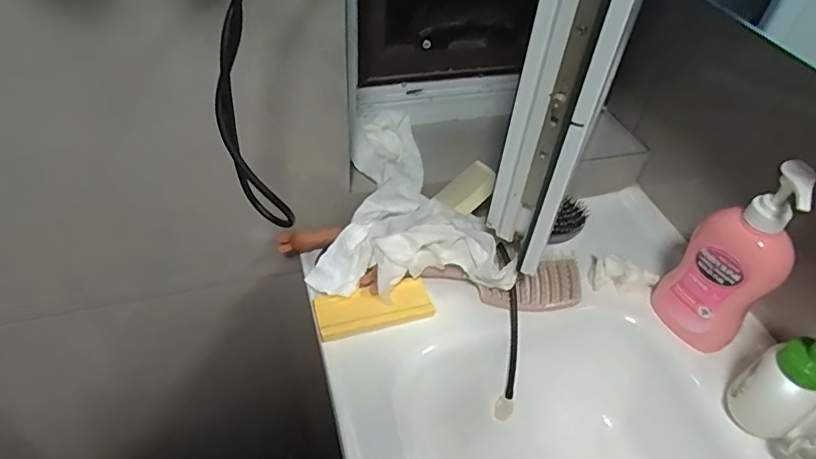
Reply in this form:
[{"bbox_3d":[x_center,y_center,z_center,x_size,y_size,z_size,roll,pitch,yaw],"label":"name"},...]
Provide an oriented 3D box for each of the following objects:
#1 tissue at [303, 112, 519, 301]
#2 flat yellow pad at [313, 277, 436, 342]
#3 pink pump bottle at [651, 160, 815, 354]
[{"bbox_3d":[-0.034,-0.011,0.641,0.206,0.059,0.278,-28,62,-8],"label":"tissue"},{"bbox_3d":[-0.038,0.091,0.608,0.130,0.020,0.048,-11,48,-14],"label":"flat yellow pad"},{"bbox_3d":[0.332,0.031,0.545,0.049,0.228,0.084,-9,48,-13],"label":"pink pump bottle"}]

